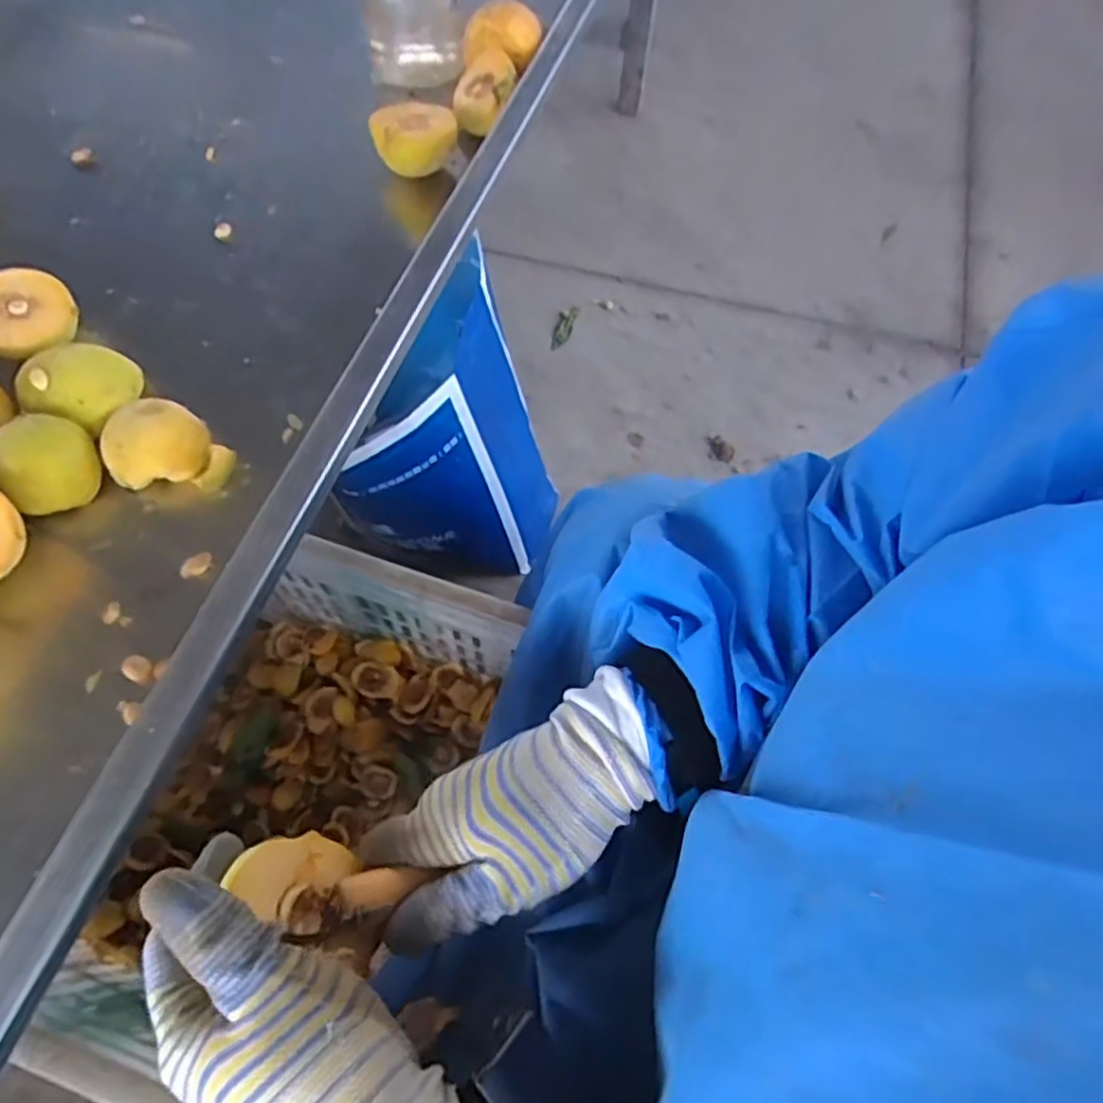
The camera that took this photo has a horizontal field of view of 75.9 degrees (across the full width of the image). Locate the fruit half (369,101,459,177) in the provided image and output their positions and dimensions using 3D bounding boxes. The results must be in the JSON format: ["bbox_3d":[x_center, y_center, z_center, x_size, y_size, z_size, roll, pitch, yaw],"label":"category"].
[{"bbox_3d":[-0.108,-0.327,0.557,0.068,0.039,0.045,-8,63,-6],"label":"fruit half"}]

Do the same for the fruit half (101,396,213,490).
[{"bbox_3d":[-0.245,-0.068,0.437,0.060,0.037,0.047,-12,64,-8],"label":"fruit half"}]

